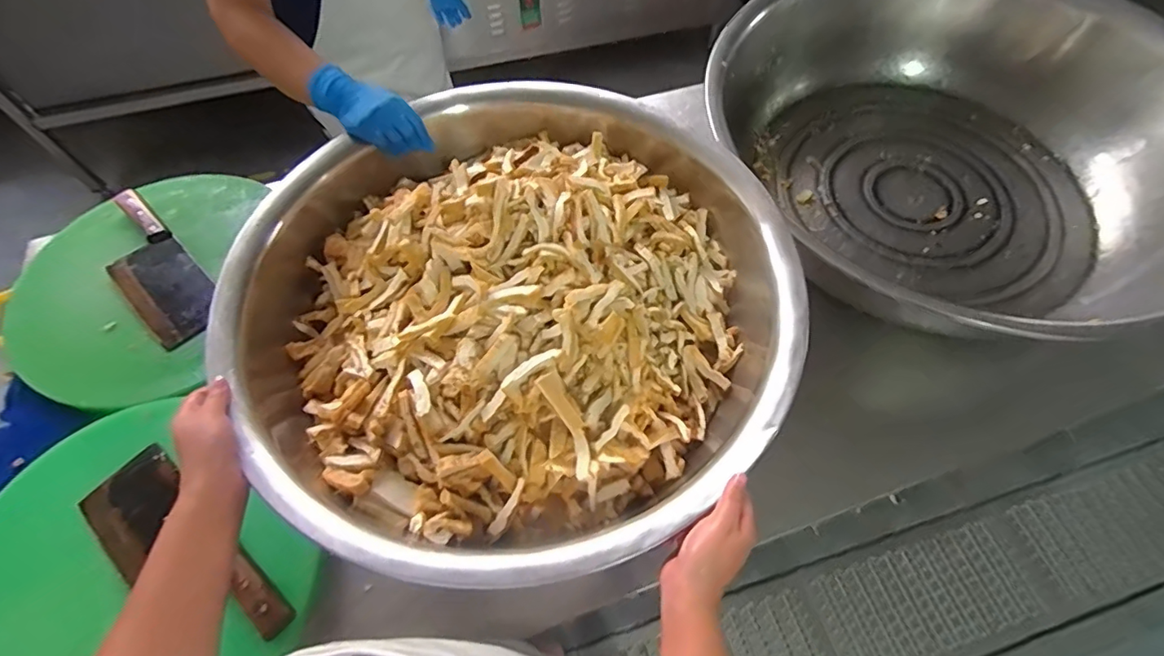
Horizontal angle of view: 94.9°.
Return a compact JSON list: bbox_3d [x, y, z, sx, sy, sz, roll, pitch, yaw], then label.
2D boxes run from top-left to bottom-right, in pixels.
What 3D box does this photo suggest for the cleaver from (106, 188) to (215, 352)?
[{"bbox_3d":[-0.628,-0.087,0.776,0.296,0.028,0.100,40,67,21],"label":"cleaver"}]

